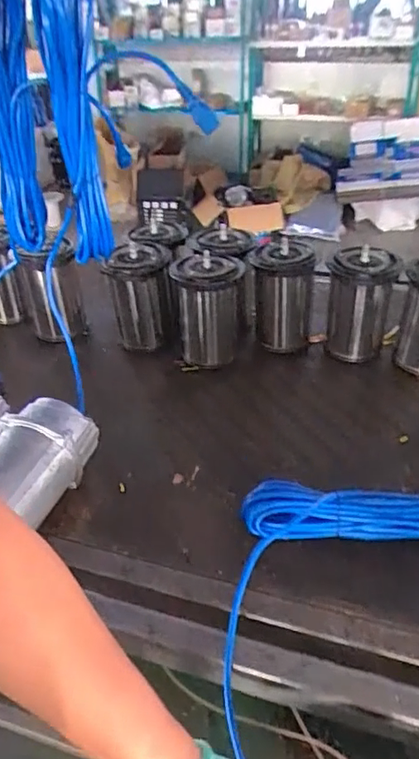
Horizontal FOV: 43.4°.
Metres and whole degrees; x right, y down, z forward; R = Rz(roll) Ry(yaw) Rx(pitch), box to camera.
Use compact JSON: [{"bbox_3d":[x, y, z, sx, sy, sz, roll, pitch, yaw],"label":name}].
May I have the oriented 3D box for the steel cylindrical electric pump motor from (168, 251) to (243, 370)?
[{"bbox_3d":[-0.002,-0.139,1.072,0.136,0.196,0.128,0,36,3],"label":"steel cylindrical electric pump motor"}]

